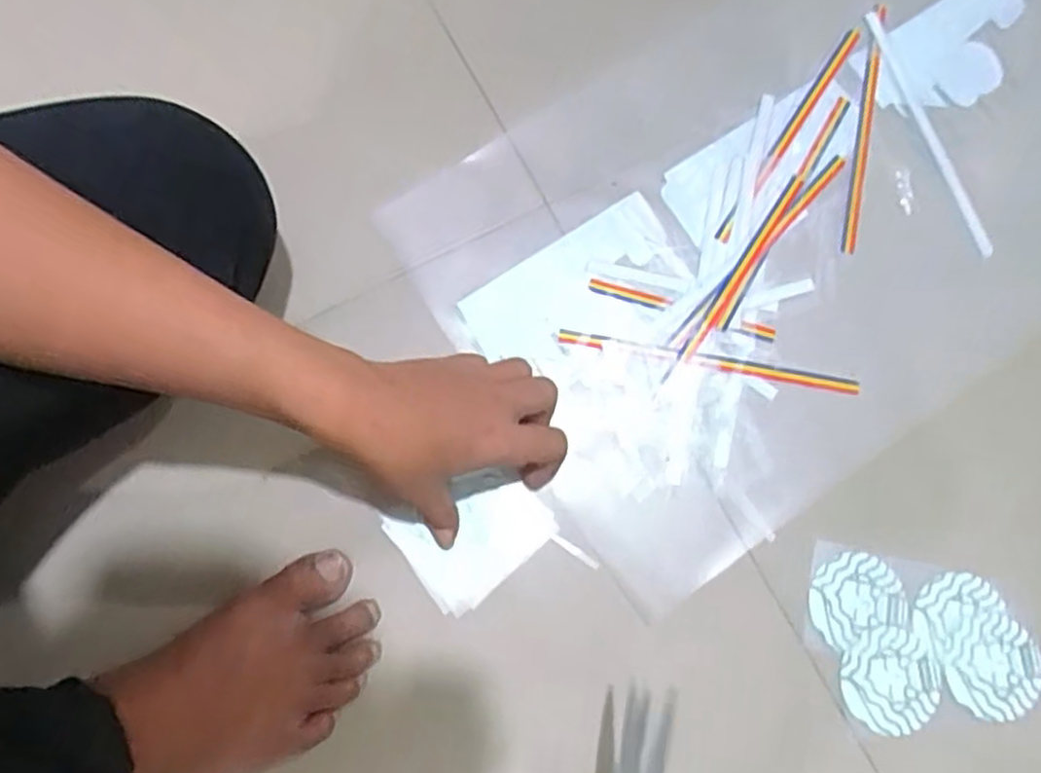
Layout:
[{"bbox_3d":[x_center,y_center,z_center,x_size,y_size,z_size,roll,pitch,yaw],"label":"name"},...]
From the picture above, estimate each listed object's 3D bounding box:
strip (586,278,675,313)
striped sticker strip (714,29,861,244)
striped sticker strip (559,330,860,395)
[{"bbox_3d":[0.082,-0.068,0.553,0.062,0.004,0.012,17,78,3],"label":"strip"},{"bbox_3d":[0.215,-0.202,0.590,0.010,0.011,0.225,33,79,7],"label":"striped sticker strip"},{"bbox_3d":[0.138,-0.018,0.543,0.219,0.004,0.011,10,77,2],"label":"striped sticker strip"}]

